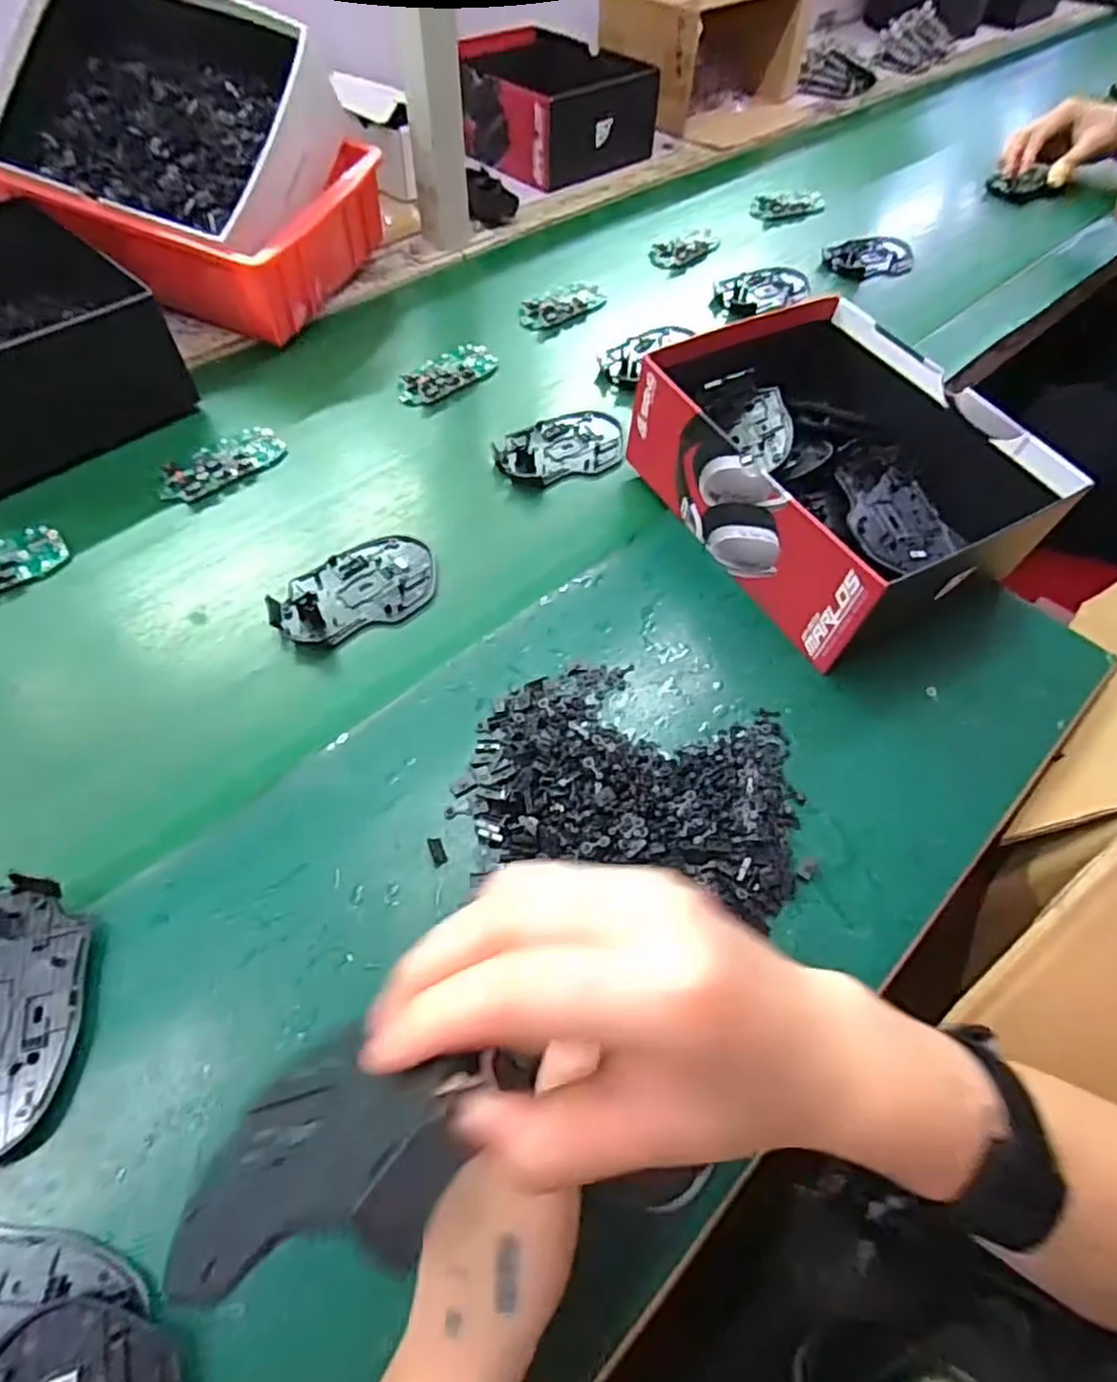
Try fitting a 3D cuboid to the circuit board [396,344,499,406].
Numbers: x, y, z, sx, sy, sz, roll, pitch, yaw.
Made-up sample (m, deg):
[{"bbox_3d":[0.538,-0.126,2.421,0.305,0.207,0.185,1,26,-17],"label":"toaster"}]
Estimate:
[{"bbox_3d":[-0.098,-0.282,0.601,0.045,0.013,0.099,41,65,20],"label":"circuit board"}]

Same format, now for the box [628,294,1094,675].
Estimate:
[{"bbox_3d":[0.186,-0.172,0.491,0.196,0.088,0.273,-26,63,-18],"label":"box"}]

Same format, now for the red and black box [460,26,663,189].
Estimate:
[{"bbox_3d":[-0.026,-0.734,0.842,0.236,0.075,0.212,40,65,20],"label":"red and black box"}]

